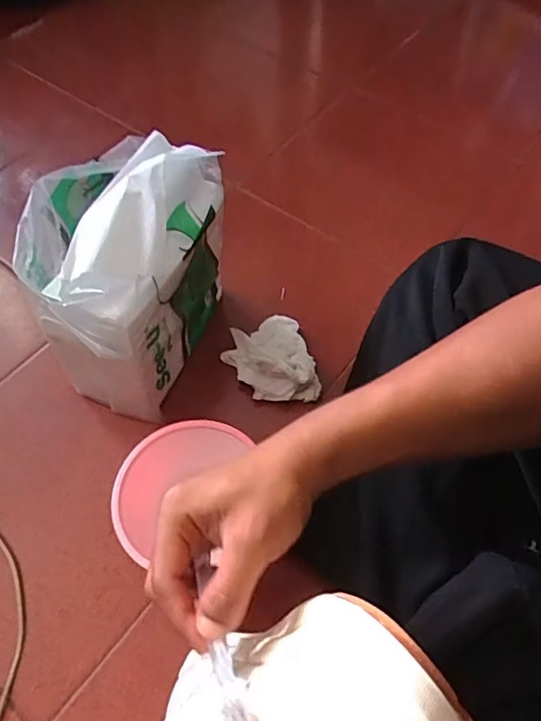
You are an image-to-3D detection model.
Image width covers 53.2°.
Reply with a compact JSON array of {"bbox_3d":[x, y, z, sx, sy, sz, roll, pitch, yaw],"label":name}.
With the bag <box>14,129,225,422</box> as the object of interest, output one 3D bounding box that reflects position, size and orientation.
[{"bbox_3d":[-0.142,-0.083,0.551,0.126,0.241,0.221,17,59,10],"label":"bag"}]

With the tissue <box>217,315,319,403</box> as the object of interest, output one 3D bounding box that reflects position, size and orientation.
[{"bbox_3d":[-0.001,-0.002,0.607,0.087,0.056,0.109,-15,59,-10],"label":"tissue"}]

